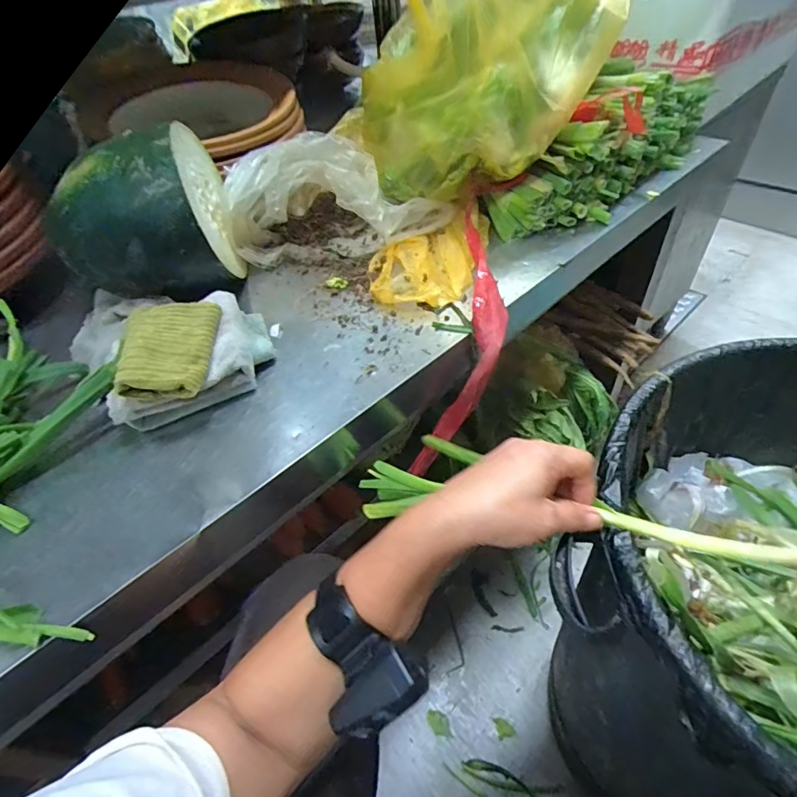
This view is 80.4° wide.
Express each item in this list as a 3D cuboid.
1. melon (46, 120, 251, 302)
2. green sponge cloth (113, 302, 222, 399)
[{"bbox_3d":[-0.290,-0.203,0.553,0.176,0.170,0.165,-20,49,-11],"label":"melon"},{"bbox_3d":[-0.227,-0.051,0.459,0.091,0.031,0.124,-9,47,-1],"label":"green sponge cloth"}]

